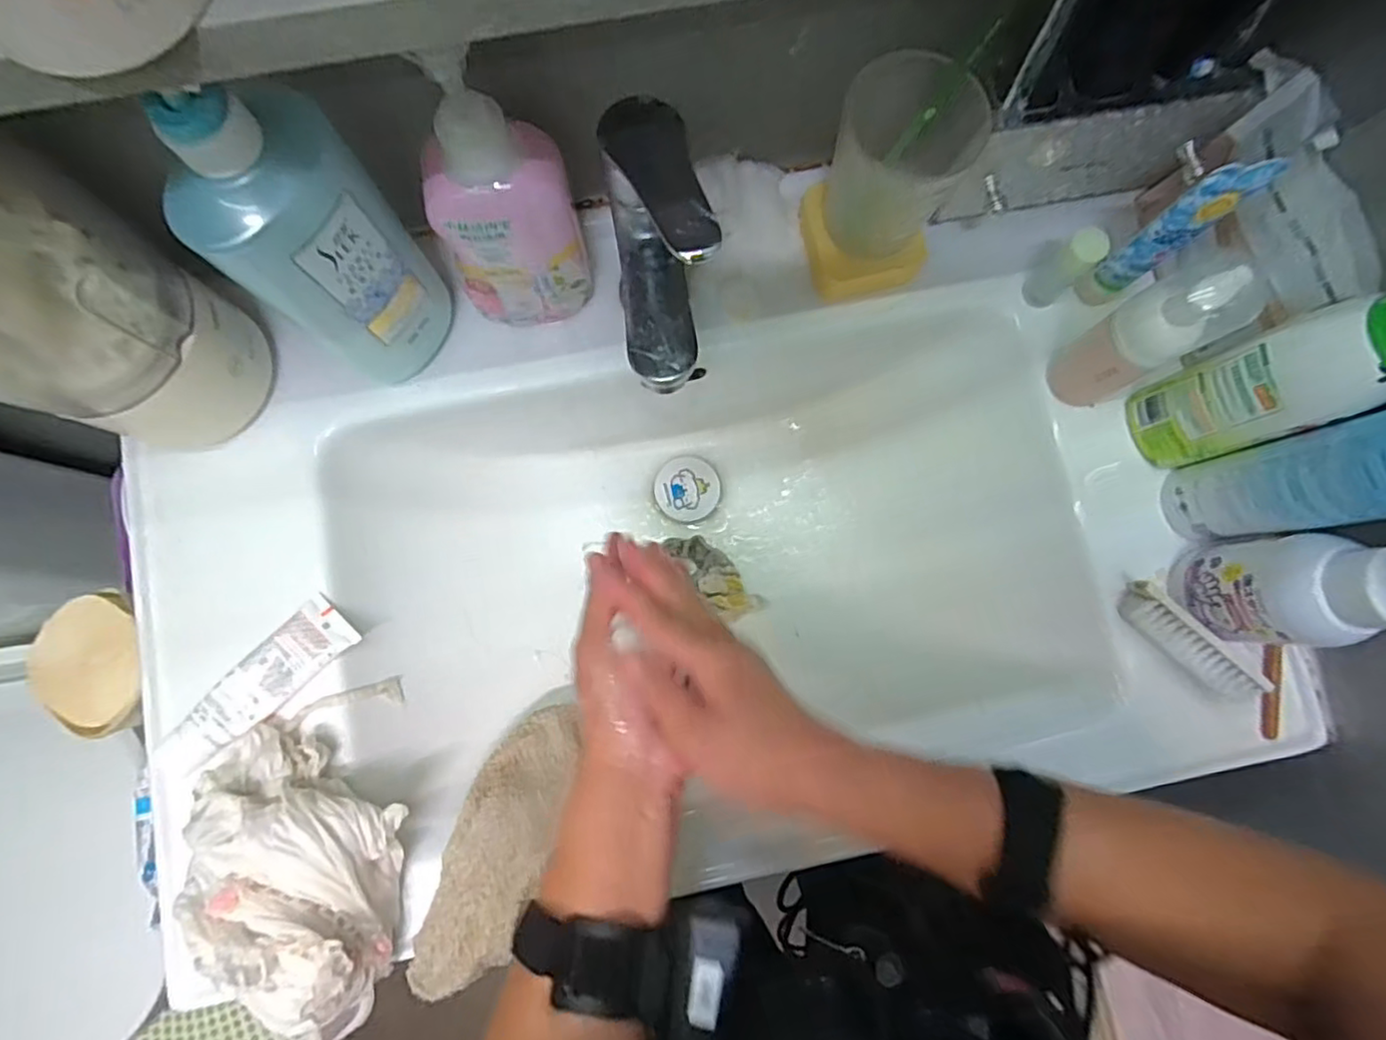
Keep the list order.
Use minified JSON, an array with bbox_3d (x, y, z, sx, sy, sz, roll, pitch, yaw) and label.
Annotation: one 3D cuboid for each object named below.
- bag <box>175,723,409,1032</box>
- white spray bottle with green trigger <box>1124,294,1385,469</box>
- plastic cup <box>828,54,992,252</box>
[{"bbox_3d":[-0.247,0.210,0.392,0.170,0.064,0.104,41,82,6],"label":"bag"},{"bbox_3d":[0.369,-0.092,0.368,0.067,0.225,0.068,-22,81,-5],"label":"white spray bottle with green trigger"},{"bbox_3d":[0.132,-0.233,0.424,0.084,0.099,0.075,-39,83,-7],"label":"plastic cup"}]

